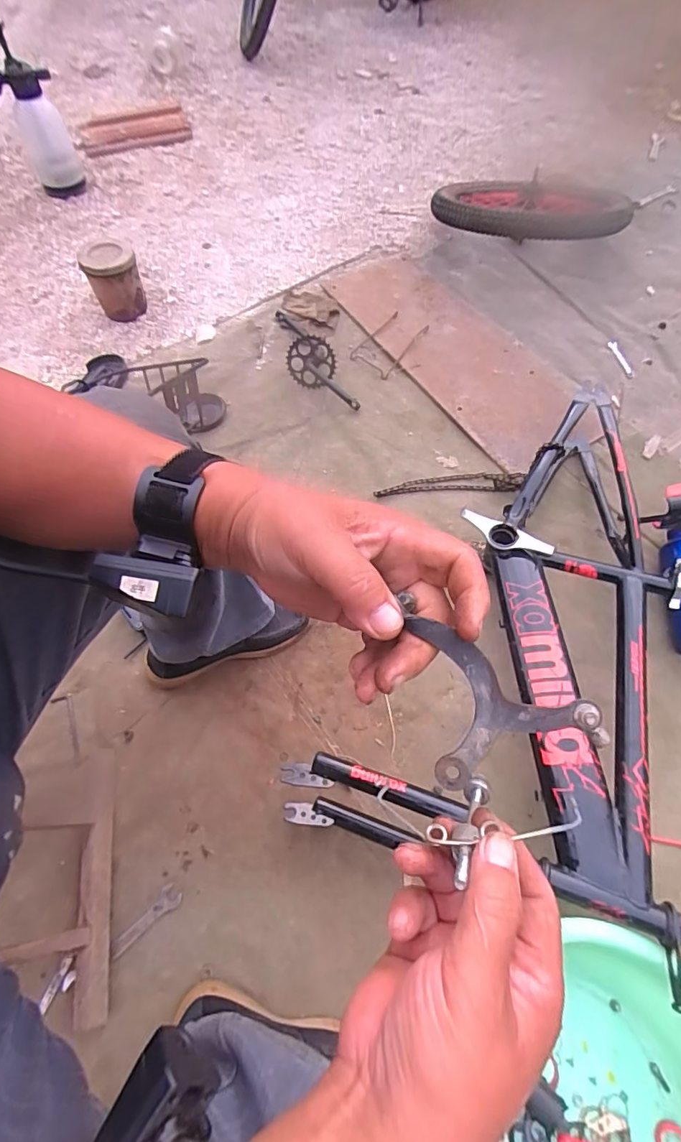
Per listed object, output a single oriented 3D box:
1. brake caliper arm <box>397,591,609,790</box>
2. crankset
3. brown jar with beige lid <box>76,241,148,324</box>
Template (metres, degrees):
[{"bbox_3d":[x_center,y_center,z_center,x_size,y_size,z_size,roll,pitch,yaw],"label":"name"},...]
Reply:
[{"bbox_3d":[0.070,0.049,0.236,0.079,0.010,0.088,-23,80,13],"label":"brake caliper arm"},{"bbox_3d":[-0.084,-0.498,1.105,0.105,0.079,0.367,-25,65,-9],"label":"crankset"},{"bbox_3d":[-0.550,-0.709,1.218,0.121,0.147,0.117,-1,64,3],"label":"brown jar with beige lid"}]

